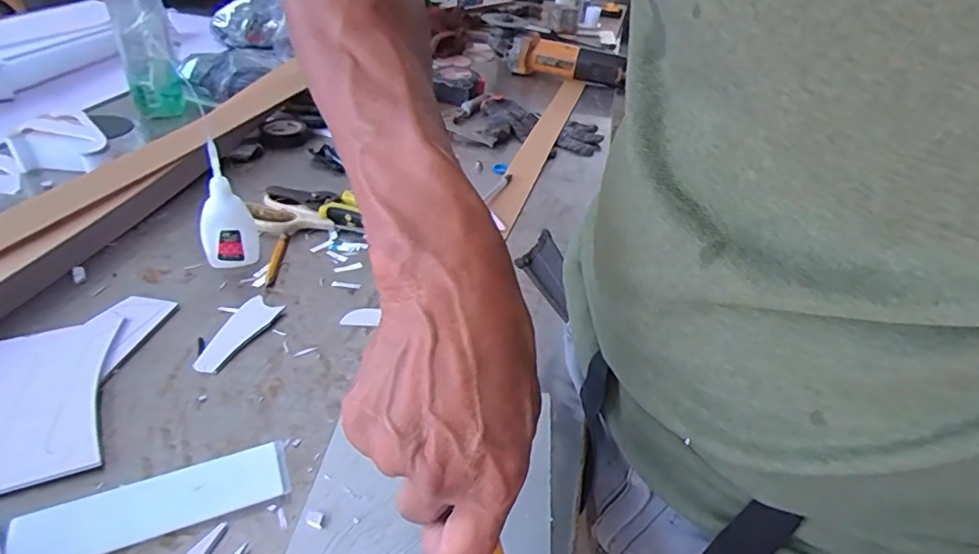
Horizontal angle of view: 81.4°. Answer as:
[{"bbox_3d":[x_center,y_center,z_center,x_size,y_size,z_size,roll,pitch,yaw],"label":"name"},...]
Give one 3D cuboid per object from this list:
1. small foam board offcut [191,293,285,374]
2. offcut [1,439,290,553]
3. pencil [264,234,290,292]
[{"bbox_3d":[-0.193,0.042,0.430,0.031,0.007,0.082,17,37,13],"label":"small foam board offcut"},{"bbox_3d":[-0.183,0.125,0.313,0.134,0.005,0.036,-11,39,-23],"label":"offcut"},{"bbox_3d":[-0.192,-0.016,0.512,0.010,0.006,0.081,0,36,-7],"label":"pencil"}]

